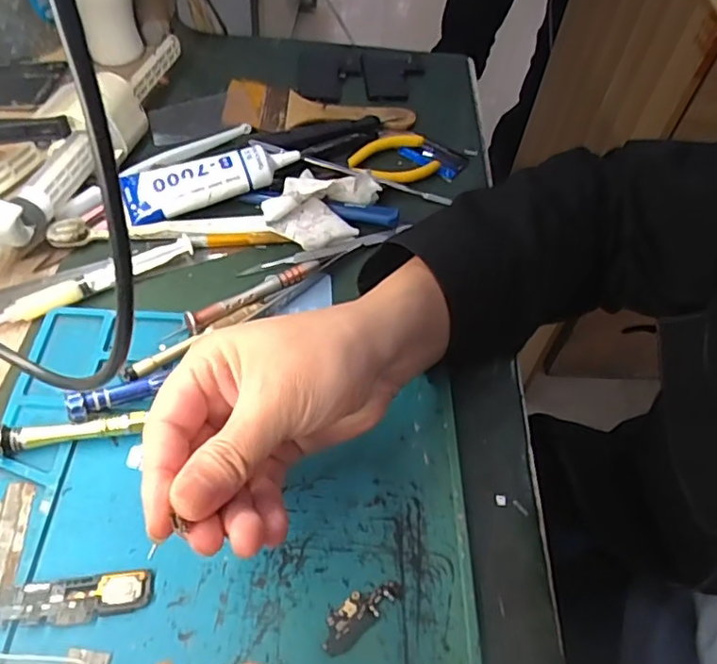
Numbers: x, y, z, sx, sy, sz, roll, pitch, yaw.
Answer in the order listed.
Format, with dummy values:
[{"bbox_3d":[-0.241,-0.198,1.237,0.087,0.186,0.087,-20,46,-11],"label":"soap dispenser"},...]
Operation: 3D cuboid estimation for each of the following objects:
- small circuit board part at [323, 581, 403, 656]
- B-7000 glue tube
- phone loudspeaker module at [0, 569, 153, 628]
[{"bbox_3d":[0.001,0.129,0.274,0.044,0.004,0.016,-34,62,-27],"label":"small circuit board part"},{"bbox_3d":[-0.108,-0.114,0.432,0.124,0.032,0.038,-18,56,-19],"label":"B-7000 glue tube"},{"bbox_3d":[-0.128,0.121,0.267,0.065,0.004,0.019,-4,53,-9],"label":"phone loudspeaker module"}]

